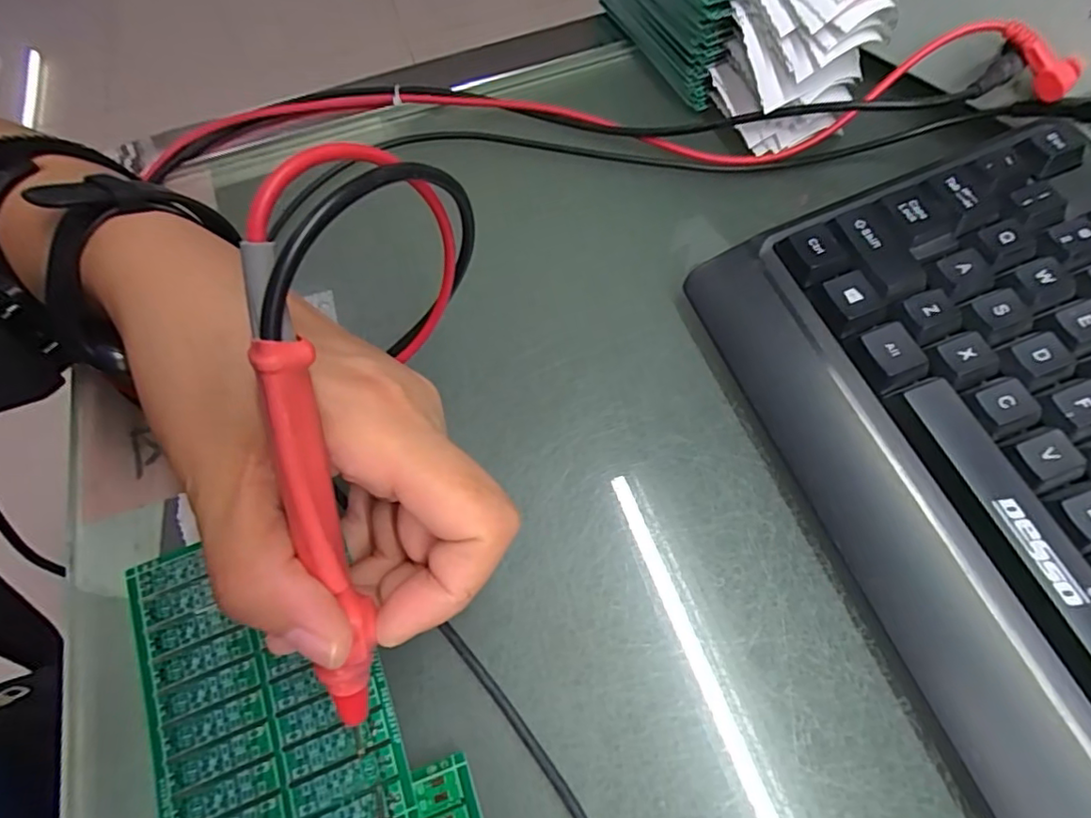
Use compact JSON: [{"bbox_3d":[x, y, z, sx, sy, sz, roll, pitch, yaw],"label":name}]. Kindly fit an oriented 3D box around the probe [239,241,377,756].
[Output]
[{"bbox_3d":[-0.052,0.043,0.141,0.012,0.123,0.008,0,25,4],"label":"probe"}]

